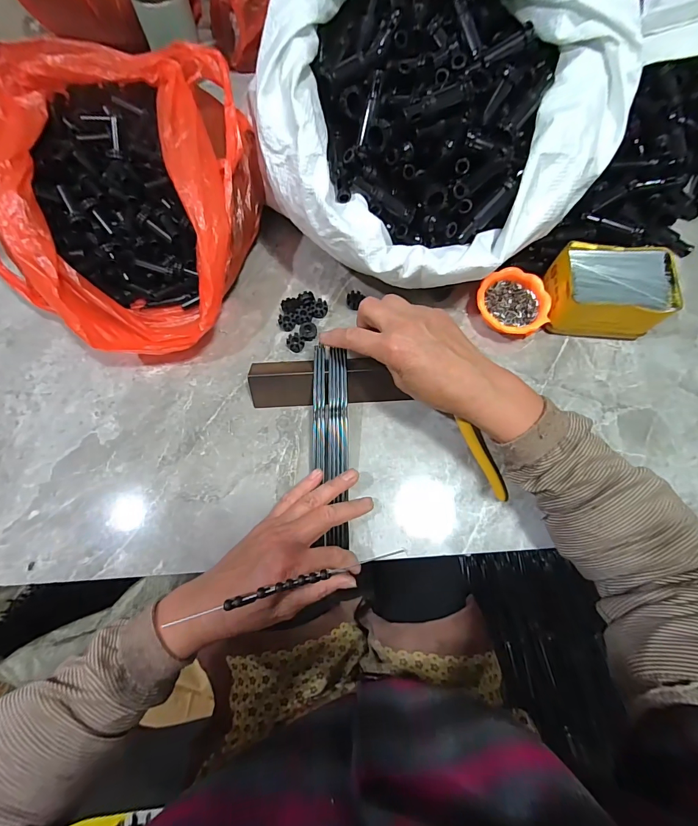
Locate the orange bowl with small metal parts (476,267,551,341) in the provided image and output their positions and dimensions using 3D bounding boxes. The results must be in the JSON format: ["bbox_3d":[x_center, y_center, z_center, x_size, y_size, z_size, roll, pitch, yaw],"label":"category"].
[{"bbox_3d":[0.176,-0.117,0.414,0.074,0.026,0.074,0,73,-1],"label":"orange bowl with small metal parts"}]

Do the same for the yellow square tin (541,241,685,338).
[{"bbox_3d":[0.272,-0.128,0.403,0.114,0.055,0.083,5,73,1],"label":"yellow square tin"}]

